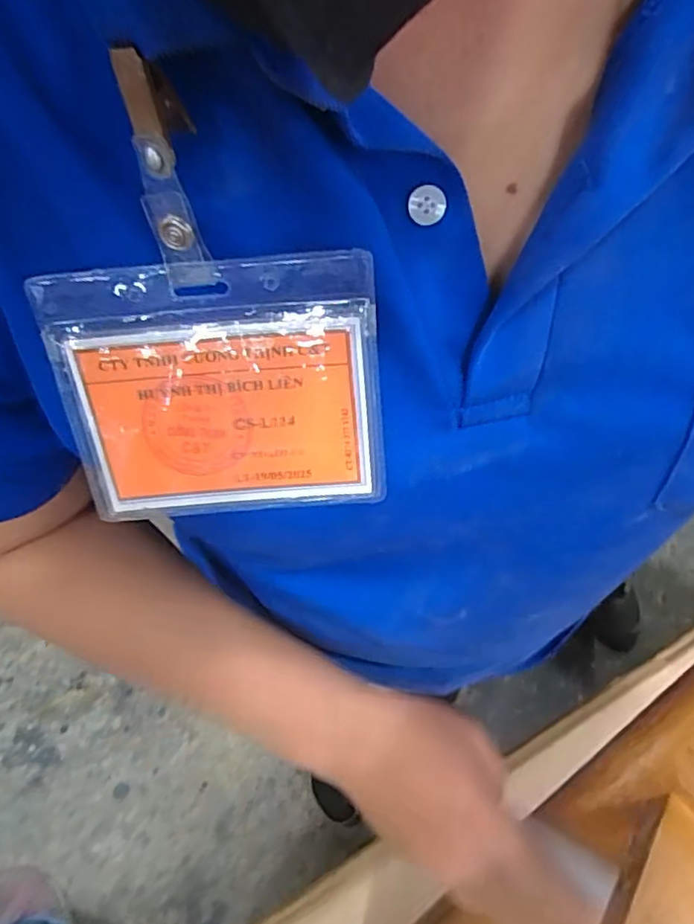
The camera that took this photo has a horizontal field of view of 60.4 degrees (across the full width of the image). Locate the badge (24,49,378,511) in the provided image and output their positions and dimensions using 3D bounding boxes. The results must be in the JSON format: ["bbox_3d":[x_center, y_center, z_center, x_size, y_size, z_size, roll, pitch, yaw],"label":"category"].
[{"bbox_3d":[-0.041,-0.037,0.177,0.098,0.128,0.012,-5,28,1],"label":"badge"}]

